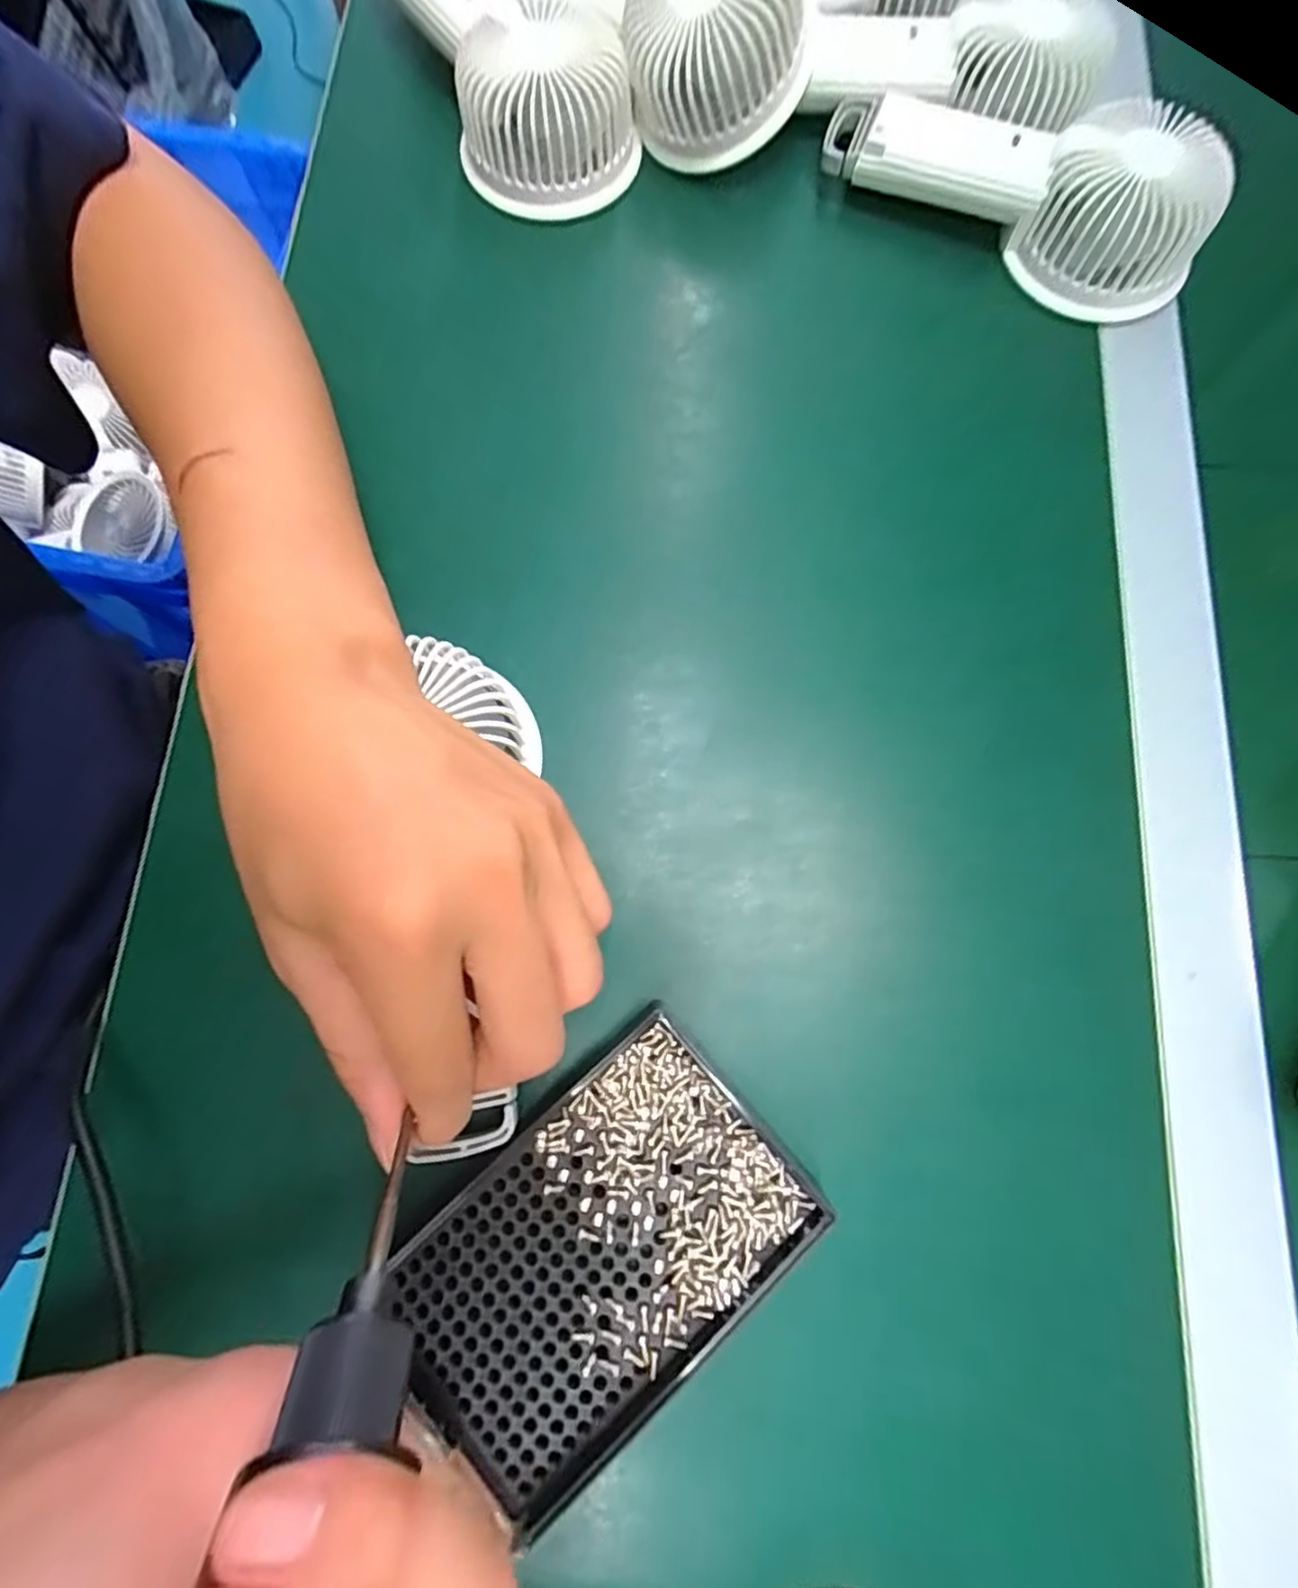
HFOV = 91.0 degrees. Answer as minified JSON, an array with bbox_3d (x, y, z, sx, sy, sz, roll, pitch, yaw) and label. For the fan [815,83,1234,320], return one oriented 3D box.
[{"bbox_3d":[0.182,-0.296,0.309,0.176,0.047,0.073,34,80,7],"label":"fan"}]

